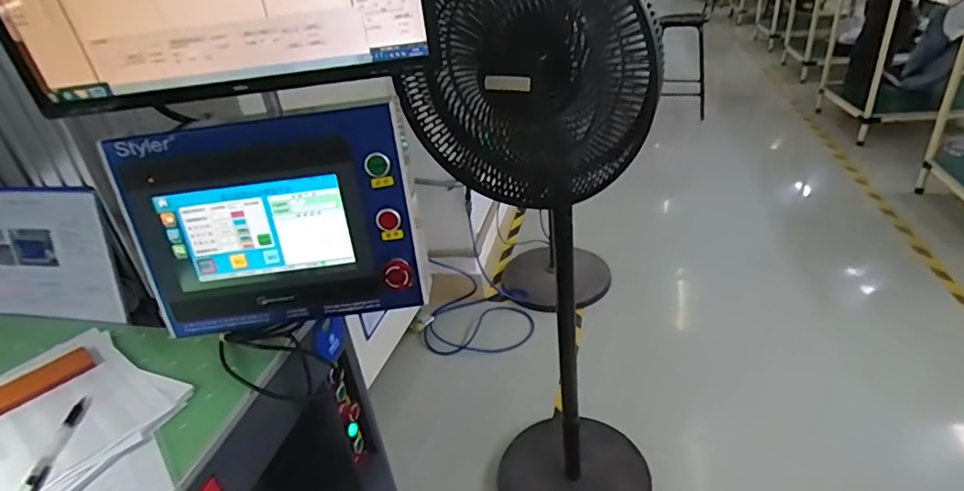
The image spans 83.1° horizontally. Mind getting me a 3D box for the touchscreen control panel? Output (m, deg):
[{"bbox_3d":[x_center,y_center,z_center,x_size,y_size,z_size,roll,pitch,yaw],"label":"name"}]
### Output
[{"bbox_3d":[-0.271,-0.040,0.743,0.353,0.281,0.130,-7,26,1],"label":"touchscreen control panel"}]

